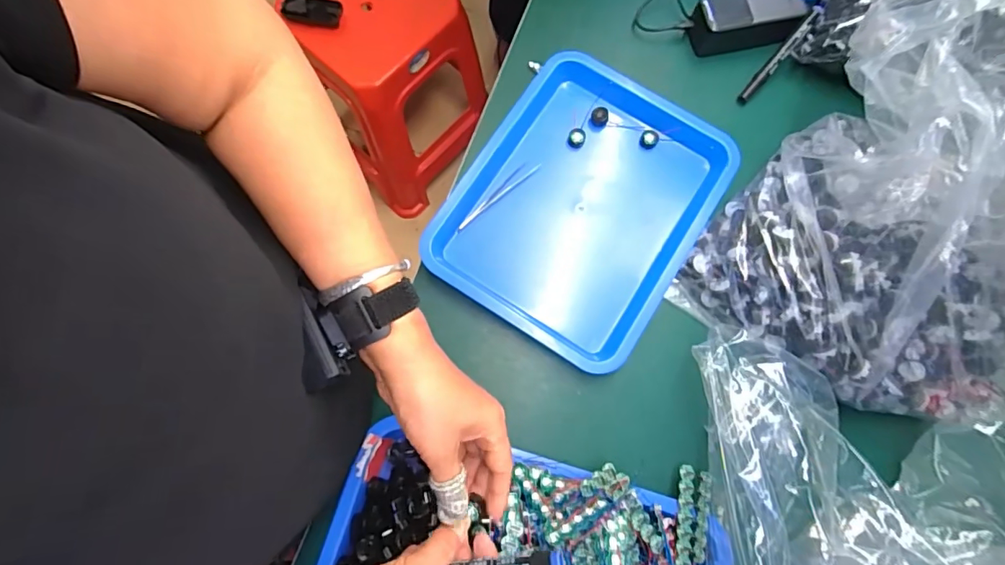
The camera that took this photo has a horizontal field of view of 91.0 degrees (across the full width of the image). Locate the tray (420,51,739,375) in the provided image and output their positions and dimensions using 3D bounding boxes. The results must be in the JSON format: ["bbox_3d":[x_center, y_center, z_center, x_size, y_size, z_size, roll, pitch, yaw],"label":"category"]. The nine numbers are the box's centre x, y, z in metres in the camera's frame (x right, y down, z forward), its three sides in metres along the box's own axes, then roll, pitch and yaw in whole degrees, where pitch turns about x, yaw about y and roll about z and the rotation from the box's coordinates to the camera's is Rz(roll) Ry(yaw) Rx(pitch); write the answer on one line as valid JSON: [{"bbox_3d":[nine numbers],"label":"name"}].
[{"bbox_3d":[0.091,-0.091,0.574,0.262,0.039,0.326,31,78,9],"label":"tray"}]

